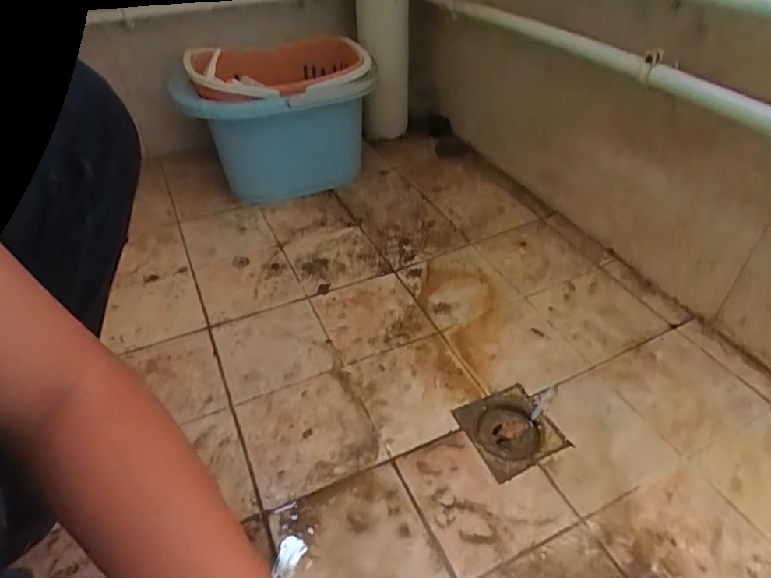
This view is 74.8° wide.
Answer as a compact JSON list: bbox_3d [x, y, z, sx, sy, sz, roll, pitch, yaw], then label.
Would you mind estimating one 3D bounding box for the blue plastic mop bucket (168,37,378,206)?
[{"bbox_3d":[-0.175,-0.332,0.997,0.290,0.249,0.313,3,41,7],"label":"blue plastic mop bucket"}]

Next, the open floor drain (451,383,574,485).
[{"bbox_3d":[0.152,0.173,0.618,0.102,0.017,0.107,-19,43,-18],"label":"open floor drain"}]

